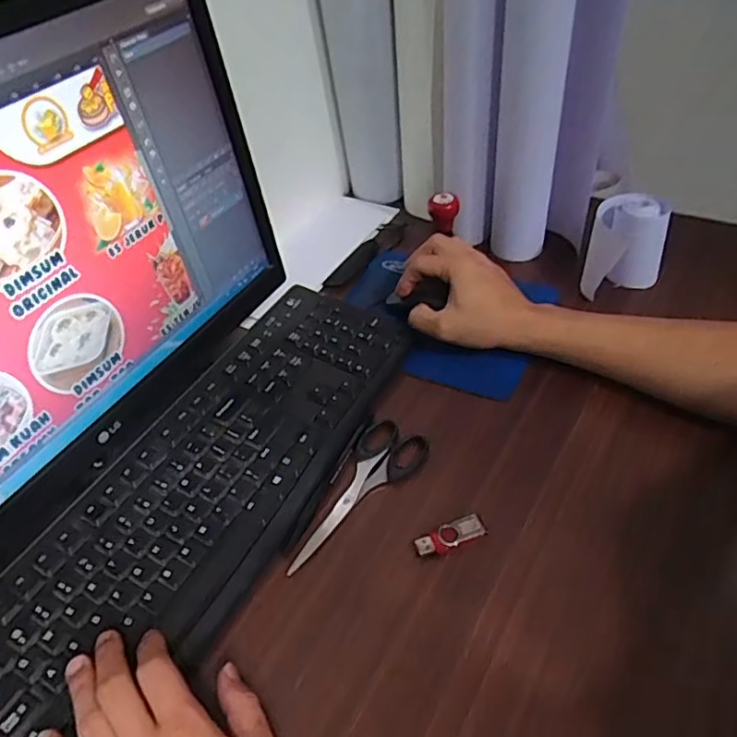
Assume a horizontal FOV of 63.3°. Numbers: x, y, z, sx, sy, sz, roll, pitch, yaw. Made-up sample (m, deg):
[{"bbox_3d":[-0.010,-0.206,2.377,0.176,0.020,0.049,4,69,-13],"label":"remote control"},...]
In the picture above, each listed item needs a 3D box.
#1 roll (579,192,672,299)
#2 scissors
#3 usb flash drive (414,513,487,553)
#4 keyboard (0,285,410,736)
[{"bbox_3d":[0.265,-0.126,0.617,0.072,0.091,0.060,9,46,15],"label":"roll"},{"bbox_3d":[-0.007,0.101,0.477,0.054,0.009,0.153,20,50,25],"label":"scissors"},{"bbox_3d":[0.060,0.124,0.442,0.053,0.010,0.018,-18,45,-12],"label":"usb flash drive"},{"bbox_3d":[-0.124,0.083,0.487,0.155,0.024,0.434,21,51,26],"label":"keyboard"}]

